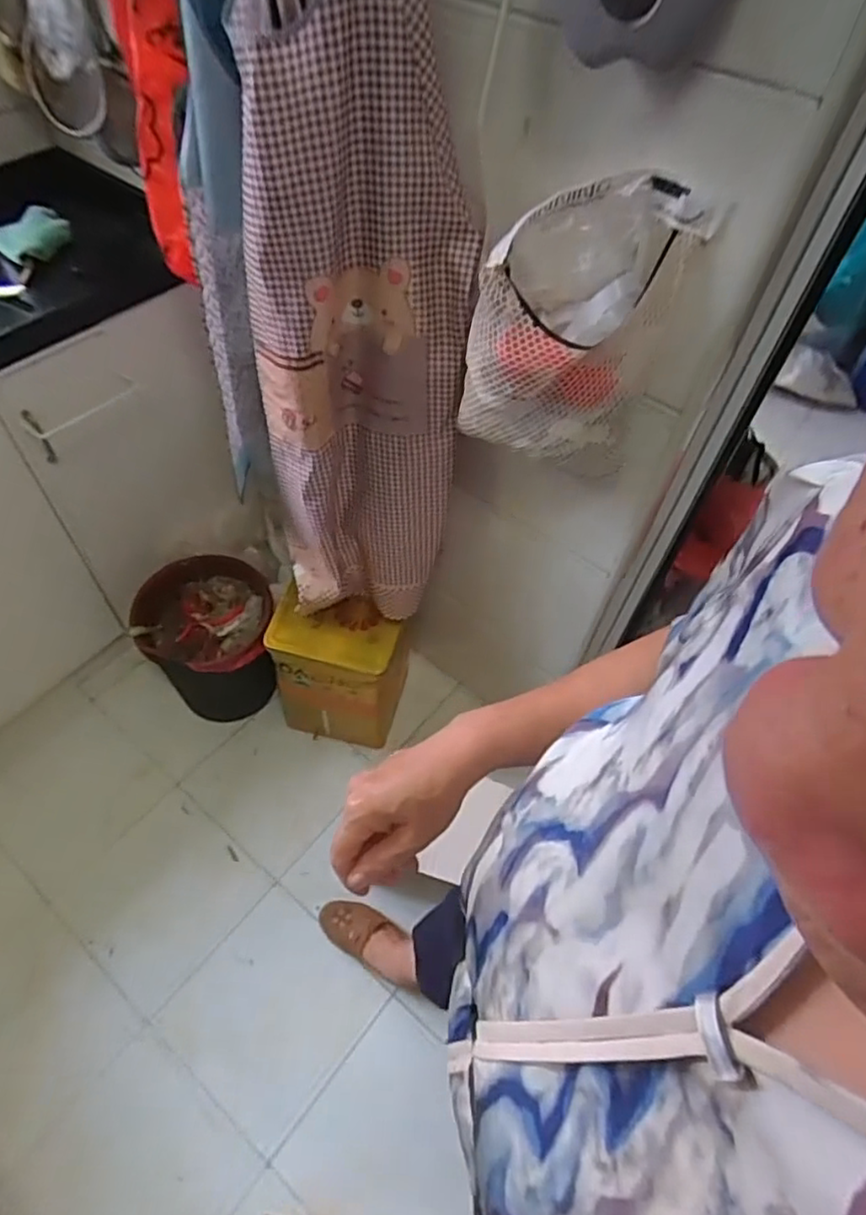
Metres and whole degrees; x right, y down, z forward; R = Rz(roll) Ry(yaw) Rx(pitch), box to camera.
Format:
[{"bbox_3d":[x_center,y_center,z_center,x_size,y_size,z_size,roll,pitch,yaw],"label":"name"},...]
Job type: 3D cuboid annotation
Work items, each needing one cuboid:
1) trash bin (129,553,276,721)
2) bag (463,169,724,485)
[{"bbox_3d":[-0.455,0.100,1.375,0.252,0.313,0.264,-15,50,-16],"label":"trash bin"},{"bbox_3d":[0.142,-0.284,0.704,0.212,0.289,0.078,10,48,6],"label":"bag"}]

